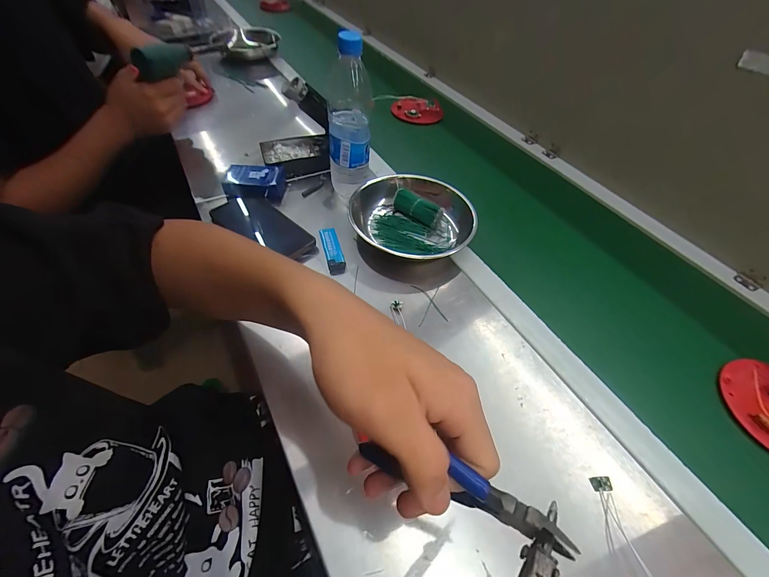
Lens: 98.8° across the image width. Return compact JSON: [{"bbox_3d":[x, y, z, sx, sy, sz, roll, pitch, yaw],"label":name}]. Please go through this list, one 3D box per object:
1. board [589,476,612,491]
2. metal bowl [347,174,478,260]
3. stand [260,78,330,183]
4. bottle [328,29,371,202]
[{"bbox_3d":[0.203,0.182,0.306,0.019,0.004,0.012,-2,52,-7],"label":"board"},{"bbox_3d":[0.037,-0.108,0.492,0.167,0.048,0.187,-14,55,-16],"label":"metal bowl"},{"bbox_3d":[-0.156,-0.277,0.555,0.114,0.114,0.100,-9,52,-11],"label":"stand"},{"bbox_3d":[-0.051,-0.239,0.477,0.061,0.207,0.058,-2,51,-5],"label":"bottle"}]

